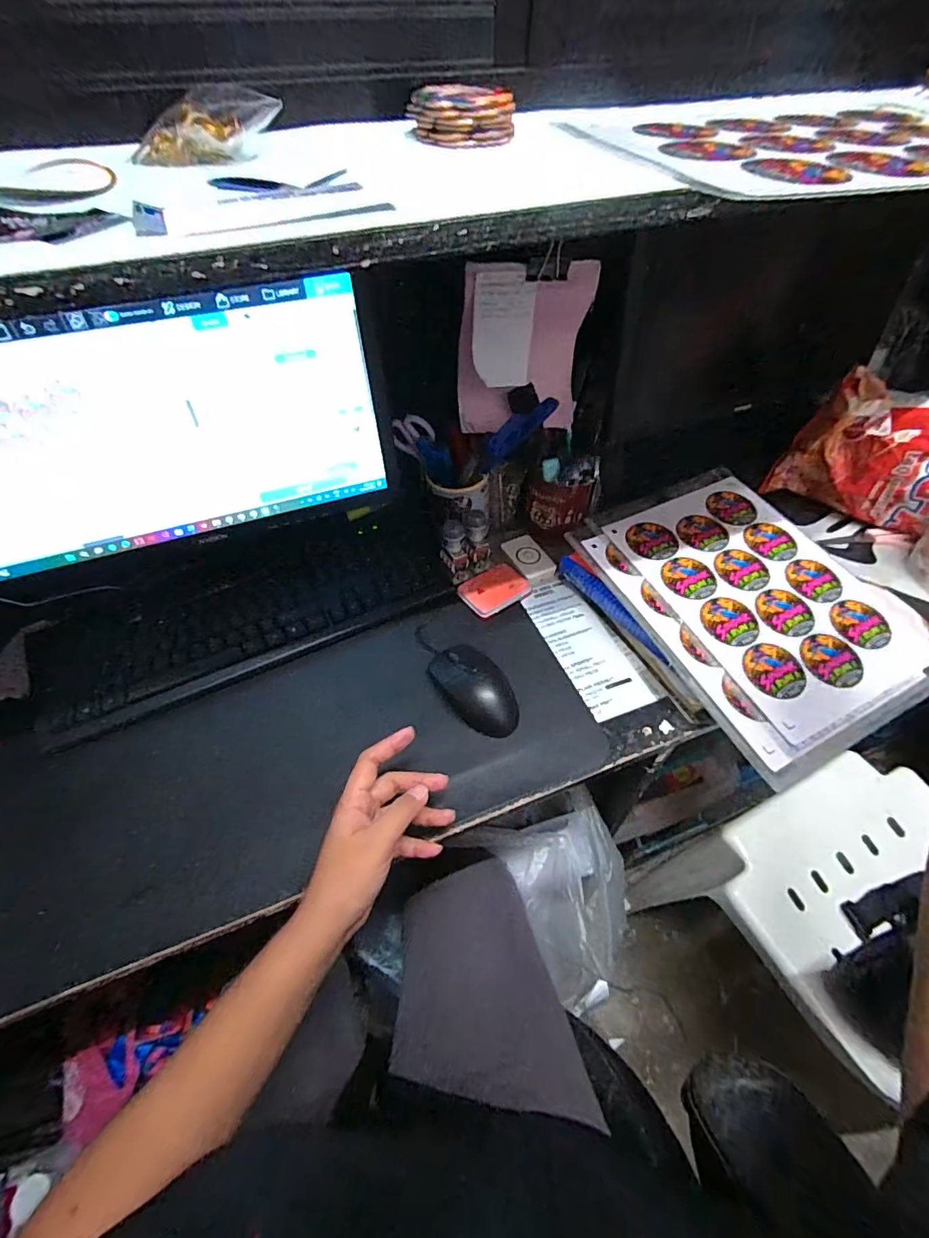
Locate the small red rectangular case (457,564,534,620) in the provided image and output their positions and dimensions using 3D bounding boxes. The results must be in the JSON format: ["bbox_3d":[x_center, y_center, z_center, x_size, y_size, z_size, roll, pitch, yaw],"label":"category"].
[{"bbox_3d":[0.035,-0.038,0.621,0.085,0.012,0.064,-28,55,-21],"label":"small red rectangular case"}]

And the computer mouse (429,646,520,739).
[{"bbox_3d":[0.011,0.070,0.519,0.057,0.031,0.111,-29,56,-22],"label":"computer mouse"}]

